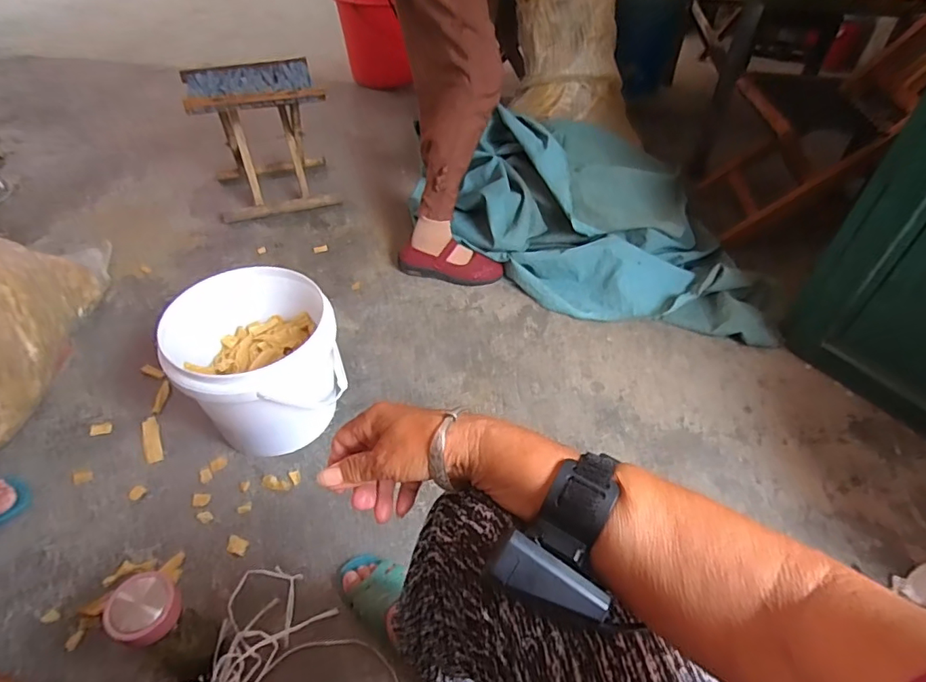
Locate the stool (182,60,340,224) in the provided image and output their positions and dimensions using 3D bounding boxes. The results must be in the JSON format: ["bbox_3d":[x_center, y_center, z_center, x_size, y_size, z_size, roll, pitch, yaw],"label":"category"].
[{"bbox_3d":[-0.498,-0.508,1.330,0.299,0.290,0.233,-11,48,-13],"label":"stool"}]

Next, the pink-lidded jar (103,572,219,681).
[{"bbox_3d":[-0.342,0.335,0.603,0.091,0.174,0.075,22,49,18],"label":"pink-lidded jar"}]

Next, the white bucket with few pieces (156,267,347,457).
[{"bbox_3d":[-0.322,0.043,0.866,0.232,0.213,0.246,1,46,-2],"label":"white bucket with few pieces"}]

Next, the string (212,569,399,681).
[{"bbox_3d":[-0.195,0.399,0.660,0.284,0.022,0.153,24,47,17],"label":"string"}]

